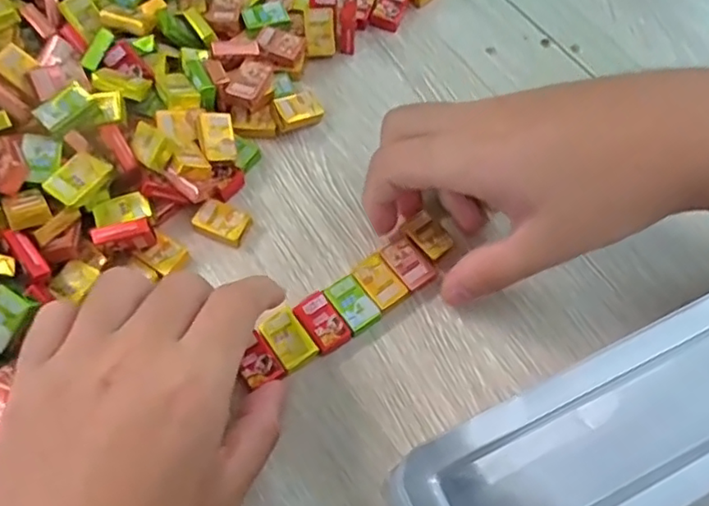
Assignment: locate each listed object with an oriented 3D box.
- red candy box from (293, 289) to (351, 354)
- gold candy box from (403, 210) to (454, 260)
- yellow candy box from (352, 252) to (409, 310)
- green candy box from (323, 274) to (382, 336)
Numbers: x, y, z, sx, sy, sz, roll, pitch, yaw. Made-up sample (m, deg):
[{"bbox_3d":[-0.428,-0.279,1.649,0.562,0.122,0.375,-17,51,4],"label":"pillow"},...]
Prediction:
[{"bbox_3d":[-0.015,0.033,0.285,0.017,0.008,0.027,-34,70,-17],"label":"red candy box"},{"bbox_3d":[0.037,-0.009,0.304,0.017,0.004,0.024,-38,71,-18],"label":"gold candy box"},{"bbox_3d":[0.012,0.015,0.295,0.017,0.008,0.025,-33,70,-17],"label":"yellow candy box"},{"bbox_3d":[-0.001,0.025,0.290,0.017,0.008,0.026,-33,70,-17],"label":"green candy box"}]

